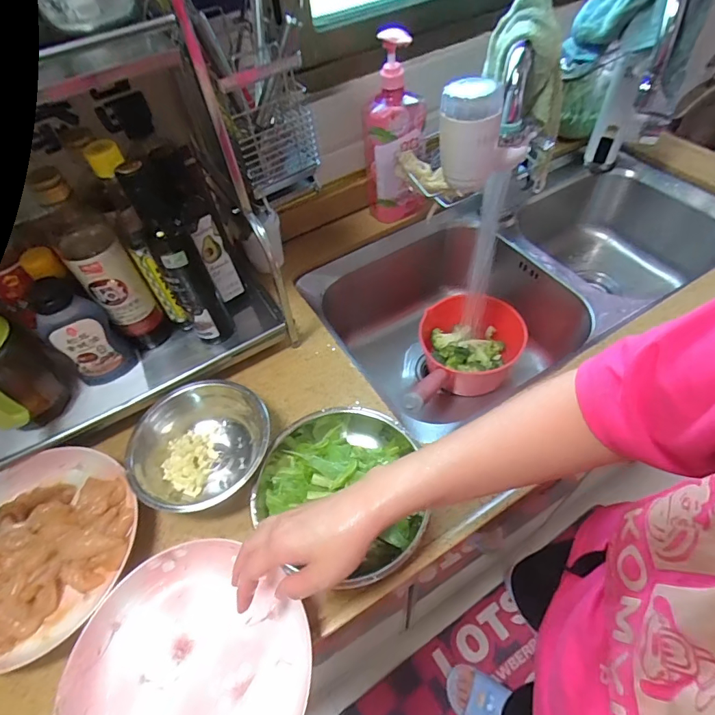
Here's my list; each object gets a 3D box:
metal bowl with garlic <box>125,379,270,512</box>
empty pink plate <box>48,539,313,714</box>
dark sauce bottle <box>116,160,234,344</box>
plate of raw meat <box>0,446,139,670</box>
[{"bbox_3d":[-0.172,0.103,0.497,0.150,0.069,0.131,-33,57,-18],"label":"metal bowl with garlic"},{"bbox_3d":[-0.147,0.269,0.376,0.199,0.029,0.195,-3,53,3],"label":"empty pink plate"},{"bbox_3d":[-0.201,-0.107,0.503,0.046,0.236,0.050,-26,55,-14],"label":"dark sauce bottle"},{"bbox_3d":[-0.334,0.195,0.450,0.199,0.031,0.189,-3,53,3],"label":"plate of raw meat"}]

